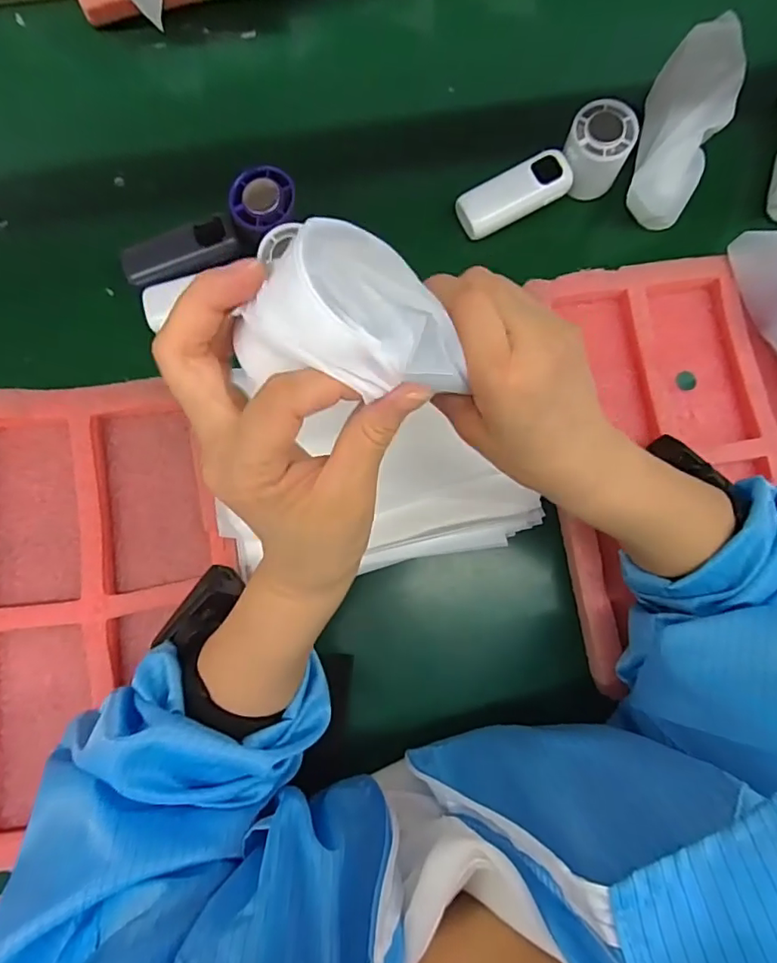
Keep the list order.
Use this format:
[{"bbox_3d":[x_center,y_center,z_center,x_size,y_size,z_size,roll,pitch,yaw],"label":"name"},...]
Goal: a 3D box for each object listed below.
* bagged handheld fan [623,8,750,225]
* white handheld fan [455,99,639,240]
[{"bbox_3d":[0.264,-0.325,0.461,0.065,0.047,0.186,24,80,0],"label":"bagged handheld fan"},{"bbox_3d":[0.135,-0.267,0.458,0.156,0.047,0.049,-27,83,5],"label":"white handheld fan"}]

